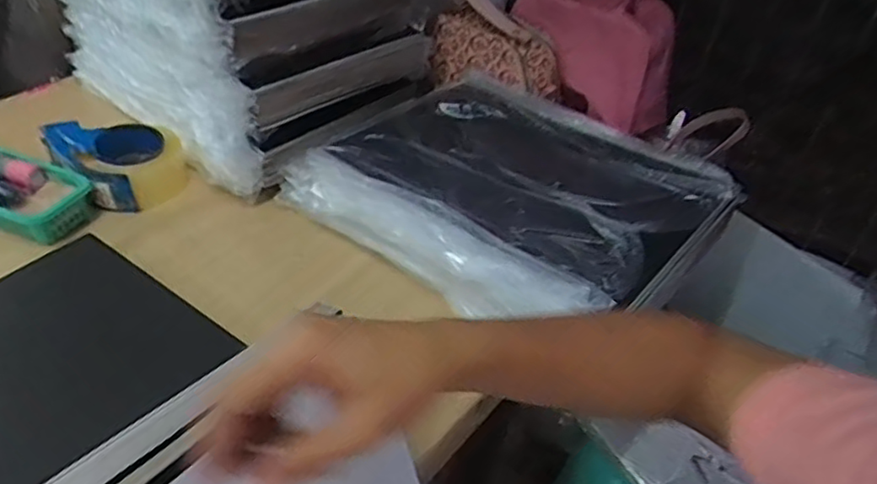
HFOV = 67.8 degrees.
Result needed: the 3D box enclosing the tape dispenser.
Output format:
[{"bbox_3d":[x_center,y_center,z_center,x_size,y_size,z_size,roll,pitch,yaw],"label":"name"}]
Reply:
[{"bbox_3d":[-0.382,-0.104,0.798,0.130,0.072,0.125,2,41,-2],"label":"tape dispenser"}]

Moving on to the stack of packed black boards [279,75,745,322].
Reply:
[{"bbox_3d":[0.084,-0.059,0.720,0.377,0.073,0.287,31,48,27],"label":"stack of packed black boards"}]

